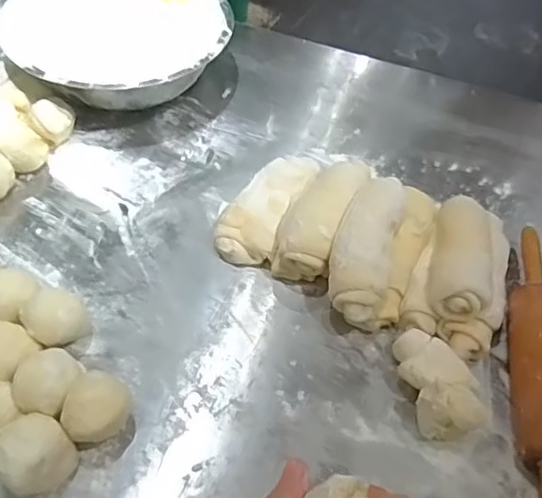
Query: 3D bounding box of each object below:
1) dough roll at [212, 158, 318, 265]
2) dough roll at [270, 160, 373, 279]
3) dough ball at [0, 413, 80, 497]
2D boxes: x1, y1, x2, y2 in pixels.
[{"bbox_3d":[-0.006,-0.046,0.622,0.064,0.038,0.147,22,54,13],"label":"dough roll"},{"bbox_3d":[0.049,-0.035,0.597,0.062,0.063,0.132,23,54,13],"label":"dough roll"},{"bbox_3d":[-0.182,0.156,0.441,0.052,0.052,0.051,2,52,-3],"label":"dough ball"}]

